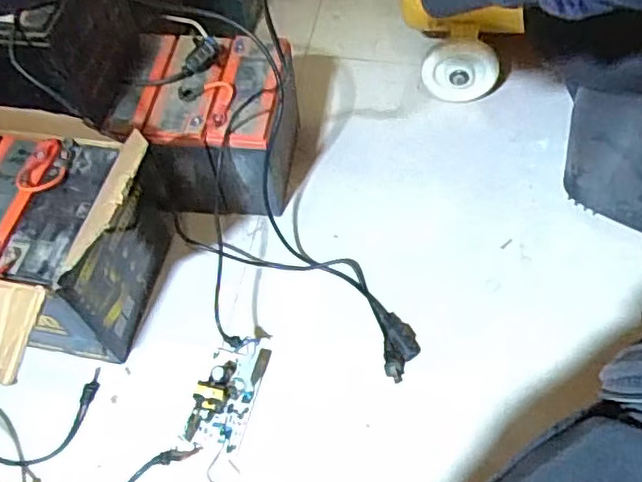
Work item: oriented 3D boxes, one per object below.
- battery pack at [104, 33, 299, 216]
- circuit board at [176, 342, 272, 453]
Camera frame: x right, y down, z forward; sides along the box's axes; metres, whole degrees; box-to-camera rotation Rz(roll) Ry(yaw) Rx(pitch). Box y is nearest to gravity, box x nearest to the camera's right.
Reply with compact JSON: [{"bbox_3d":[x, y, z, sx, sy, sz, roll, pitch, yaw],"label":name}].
[{"bbox_3d":[-0.136,-0.153,0.886,0.195,0.185,0.170,0,57,5],"label":"battery pack"},{"bbox_3d":[-0.114,0.179,0.771,0.069,0.026,0.132,12,59,12],"label":"circuit board"}]

